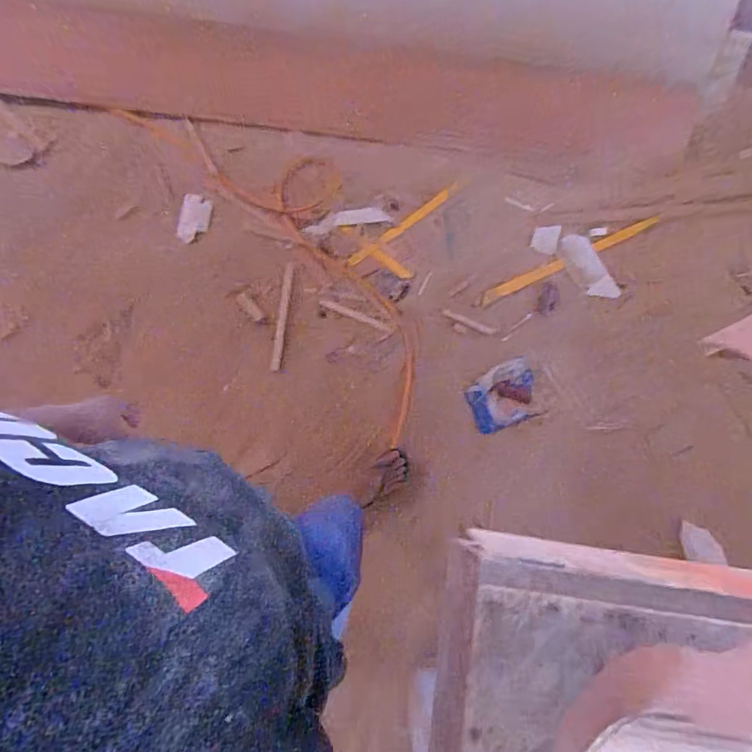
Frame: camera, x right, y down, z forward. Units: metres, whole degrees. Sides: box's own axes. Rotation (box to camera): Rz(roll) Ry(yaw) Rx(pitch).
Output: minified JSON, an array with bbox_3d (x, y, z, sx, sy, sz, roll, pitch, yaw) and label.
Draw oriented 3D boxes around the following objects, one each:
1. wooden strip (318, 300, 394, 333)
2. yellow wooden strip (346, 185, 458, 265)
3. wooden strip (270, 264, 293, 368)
[{"bbox_3d":[-0.062,-0.191,1.584,0.243,0.005,0.024,23,81,5],"label":"wooden strip"},{"bbox_3d":[0.093,-0.494,1.616,0.444,0.016,0.032,-37,82,-6],"label":"yellow wooden strip"},{"bbox_3d":[-0.301,-0.189,1.586,0.031,0.019,0.351,5,80,1],"label":"wooden strip"}]

